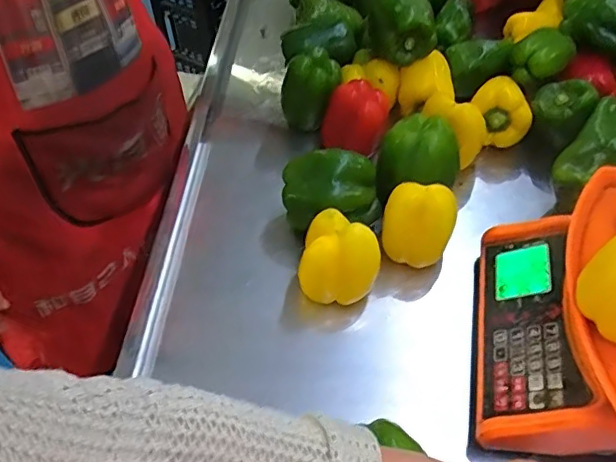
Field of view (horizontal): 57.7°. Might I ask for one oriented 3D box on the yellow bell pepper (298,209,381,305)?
[{"bbox_3d":[0.033,0.035,0.589,0.081,0.098,0.063,11,54,10],"label":"yellow bell pepper"}]

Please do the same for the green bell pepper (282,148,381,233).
[{"bbox_3d":[0.026,-0.044,0.653,0.110,0.090,0.085,-17,54,-11],"label":"green bell pepper"}]

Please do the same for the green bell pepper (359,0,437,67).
[{"bbox_3d":[0.117,-0.272,0.722,0.081,0.073,0.083,-5,53,-2],"label":"green bell pepper"}]

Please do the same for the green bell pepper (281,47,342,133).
[{"bbox_3d":[0.004,-0.184,0.742,0.077,0.095,0.064,-1,53,1],"label":"green bell pepper"}]

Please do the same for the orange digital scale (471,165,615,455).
[{"bbox_3d":[0.307,0.088,0.505,0.280,0.112,0.274,9,53,8],"label":"orange digital scale"}]

